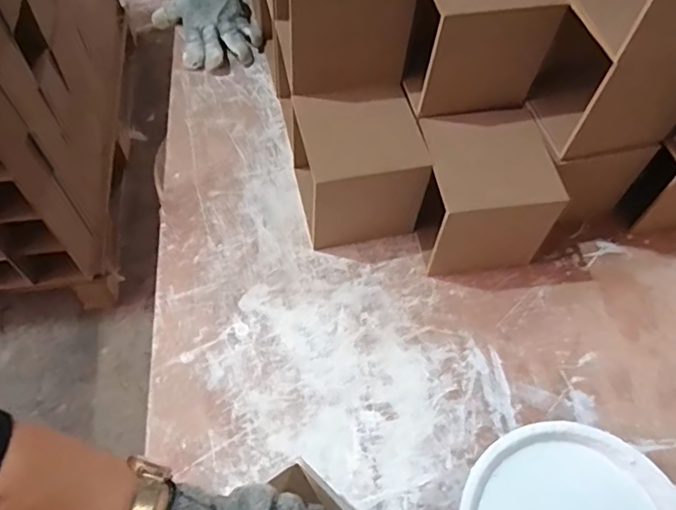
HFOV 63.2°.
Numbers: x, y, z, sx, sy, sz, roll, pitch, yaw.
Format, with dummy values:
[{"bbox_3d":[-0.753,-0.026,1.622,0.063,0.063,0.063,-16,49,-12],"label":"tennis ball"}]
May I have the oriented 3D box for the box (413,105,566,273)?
[{"bbox_3d":[0.136,-0.057,0.539,0.109,0.117,0.110,-7,58,-6],"label":"box"}]

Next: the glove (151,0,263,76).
[{"bbox_3d":[-0.170,-0.311,0.715,0.119,0.046,0.176,-25,62,-17],"label":"glove"}]

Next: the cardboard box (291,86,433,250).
[{"bbox_3d":[0.019,-0.080,0.538,0.114,0.113,0.096,-6,58,-6],"label":"cardboard box"}]

